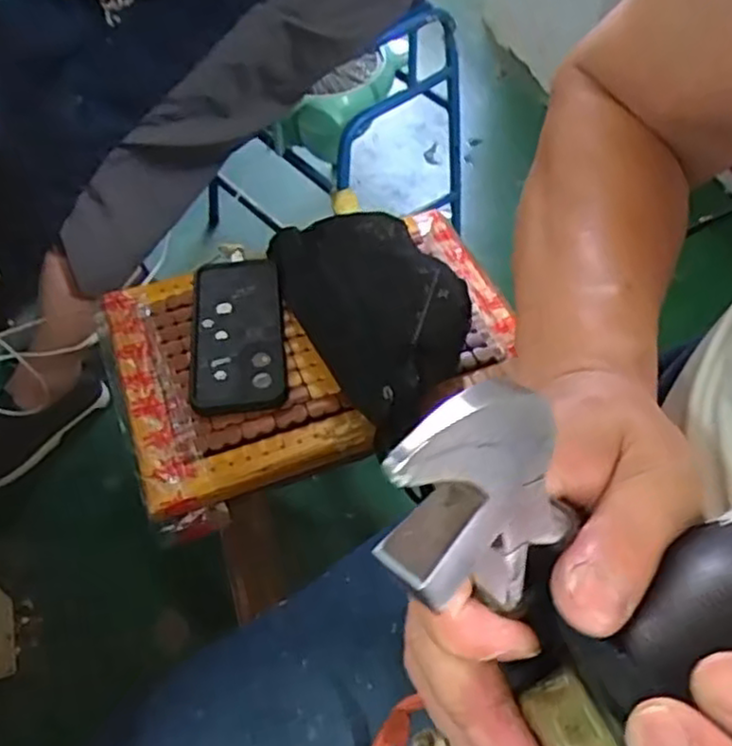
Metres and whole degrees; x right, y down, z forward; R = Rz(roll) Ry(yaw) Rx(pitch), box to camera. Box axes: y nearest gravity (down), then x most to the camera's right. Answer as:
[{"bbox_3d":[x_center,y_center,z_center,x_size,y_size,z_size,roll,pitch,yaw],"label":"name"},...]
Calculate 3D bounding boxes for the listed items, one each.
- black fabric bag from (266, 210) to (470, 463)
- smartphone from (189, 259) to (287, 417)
[{"bbox_3d":[0.002,-0.080,0.614,0.129,0.086,0.245,-14,53,-11],"label":"black fabric bag"},{"bbox_3d":[-0.116,-0.038,0.632,0.079,0.014,0.173,-4,51,-7],"label":"smartphone"}]

